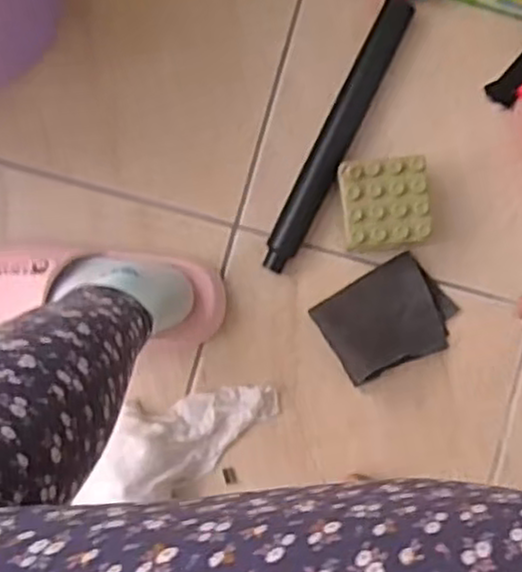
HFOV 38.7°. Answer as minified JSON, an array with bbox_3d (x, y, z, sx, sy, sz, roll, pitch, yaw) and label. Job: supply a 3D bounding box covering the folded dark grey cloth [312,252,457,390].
[{"bbox_3d":[0.122,0.031,0.702,0.119,0.049,0.093,-30,86,-1],"label":"folded dark grey cloth"}]

